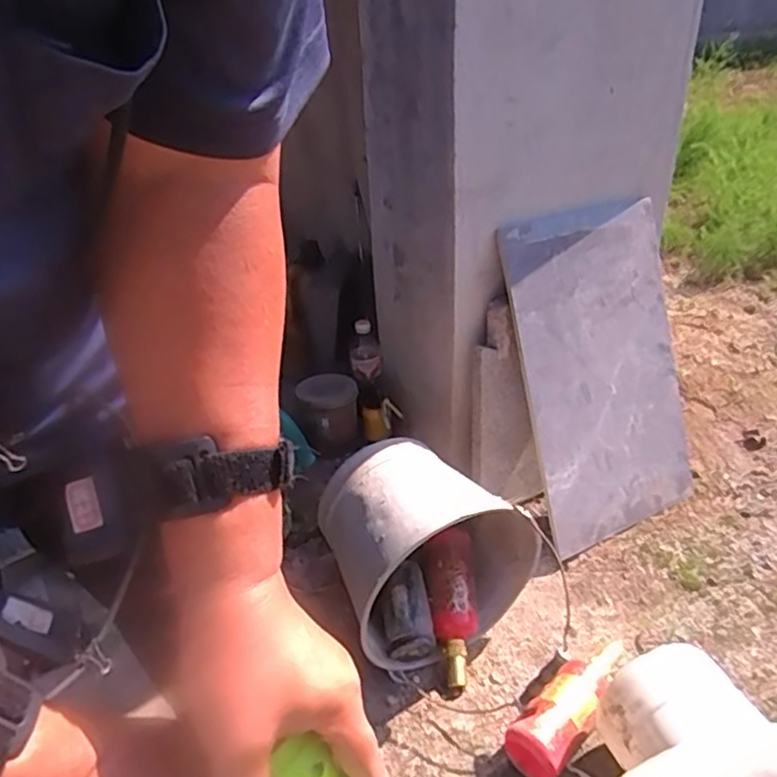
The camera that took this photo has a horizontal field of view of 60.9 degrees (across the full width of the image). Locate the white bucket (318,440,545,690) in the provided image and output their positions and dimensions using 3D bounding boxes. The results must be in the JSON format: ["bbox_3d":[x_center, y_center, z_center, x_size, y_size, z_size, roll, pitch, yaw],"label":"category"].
[{"bbox_3d":[0.059,0.257,1.062,0.281,0.264,0.249,26,42,34],"label":"white bucket"}]

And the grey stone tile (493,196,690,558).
[{"bbox_3d":[0.404,-0.029,1.229,0.361,0.591,0.020,-17,9,-24],"label":"grey stone tile"}]

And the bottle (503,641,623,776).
[{"bbox_3d":[0.265,0.446,0.934,0.243,0.076,0.076,-27,42,-34],"label":"bottle"}]

